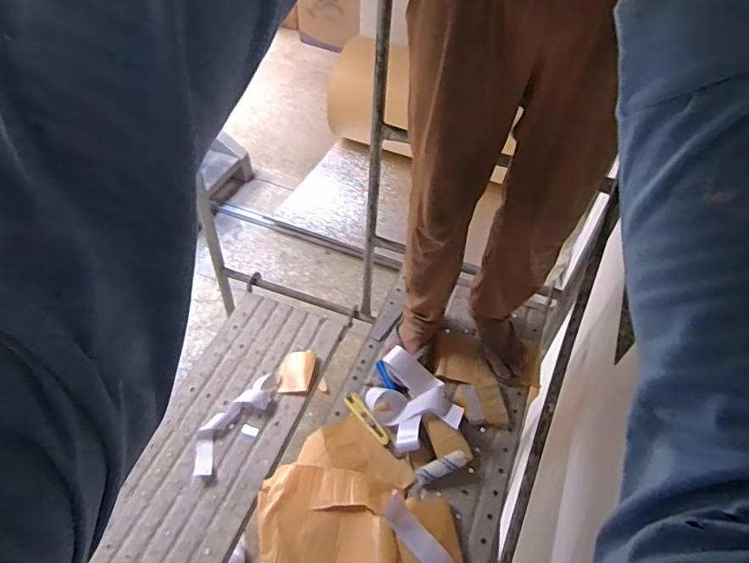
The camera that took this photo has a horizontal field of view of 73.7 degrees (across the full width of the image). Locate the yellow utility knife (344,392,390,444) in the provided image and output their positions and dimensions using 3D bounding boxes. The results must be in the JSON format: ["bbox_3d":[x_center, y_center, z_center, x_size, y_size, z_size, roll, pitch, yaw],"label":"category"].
[{"bbox_3d":[-0.016,0.314,1.148,0.030,0.016,0.139,-31,58,-26],"label":"yellow utility knife"}]

